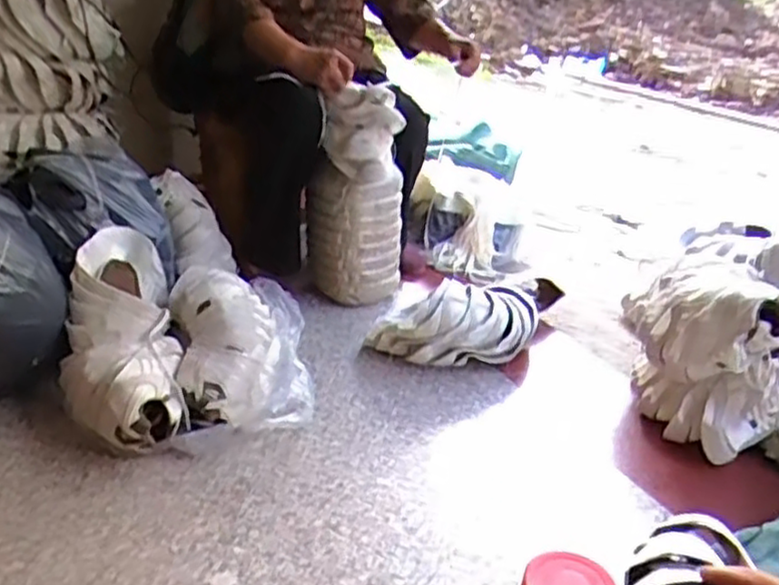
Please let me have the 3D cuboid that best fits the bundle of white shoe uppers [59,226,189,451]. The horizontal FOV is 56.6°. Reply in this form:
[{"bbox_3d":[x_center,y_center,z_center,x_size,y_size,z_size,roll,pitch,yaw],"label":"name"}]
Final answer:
[{"bbox_3d":[-0.436,0.066,1.174,0.173,0.111,0.419,-6,48,-19],"label":"bundle of white shoe uppers"}]

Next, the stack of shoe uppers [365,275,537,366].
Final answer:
[{"bbox_3d":[0.144,0.053,1.475,0.354,0.161,0.177,-1,26,-8],"label":"stack of shoe uppers"}]

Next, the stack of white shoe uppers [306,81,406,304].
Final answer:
[{"bbox_3d":[-0.070,-0.184,1.573,0.212,0.479,0.137,1,26,-6],"label":"stack of white shoe uppers"}]

